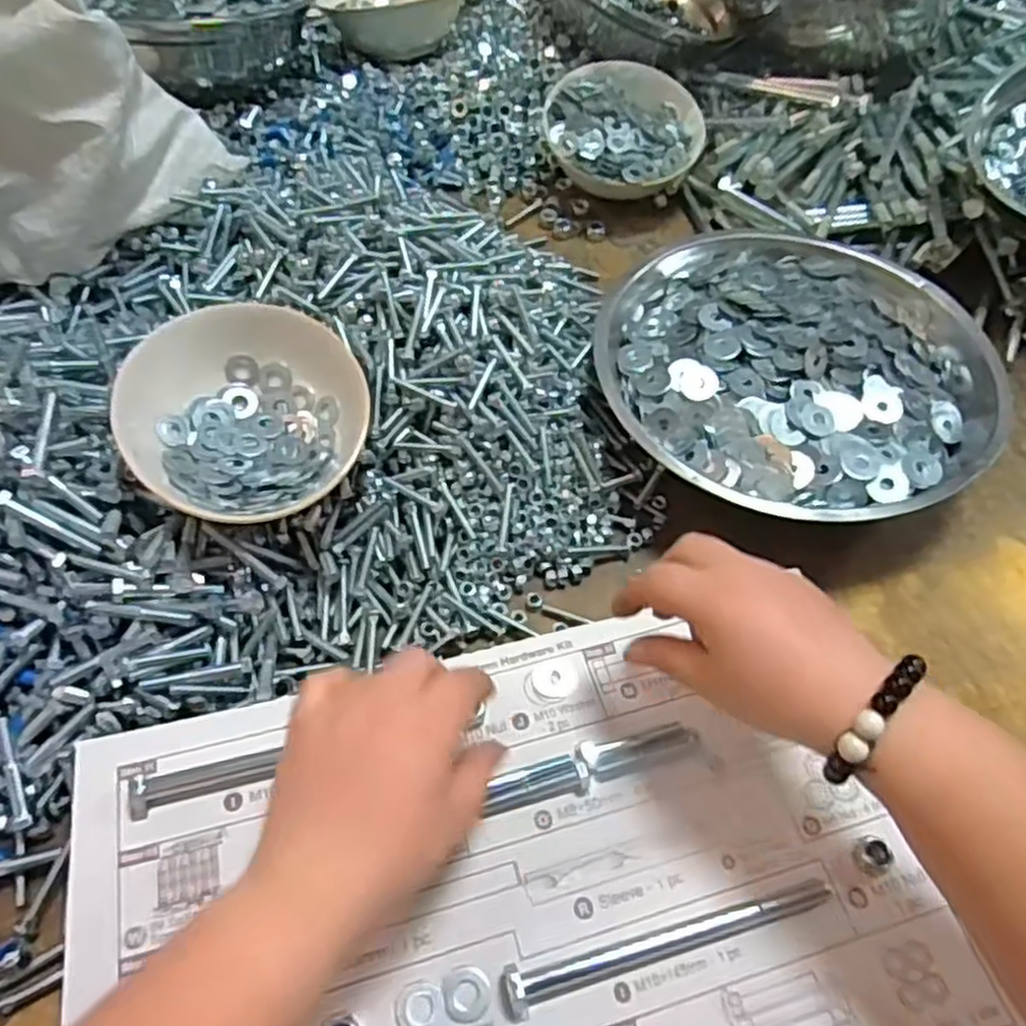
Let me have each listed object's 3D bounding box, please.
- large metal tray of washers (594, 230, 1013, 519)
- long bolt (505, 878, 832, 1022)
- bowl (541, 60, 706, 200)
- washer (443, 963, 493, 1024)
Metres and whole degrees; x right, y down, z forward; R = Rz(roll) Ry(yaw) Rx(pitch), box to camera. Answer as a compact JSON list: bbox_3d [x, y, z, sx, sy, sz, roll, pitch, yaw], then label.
[{"bbox_3d":[0.186,-0.096,0.527,0.251,0.063,0.249,5,56,1],"label":"large metal tray of washers"},{"bbox_3d":[0.070,0.188,0.339,0.150,0.011,0.016,-11,57,-10],"label":"long bolt"},{"bbox_3d":[0.092,-0.329,0.674,0.142,0.053,0.133,-37,79,-21],"label":"bowl"},{"bbox_3d":[-0.020,0.205,0.331,0.020,0.004,0.020,1,56,-2],"label":"washer"}]

